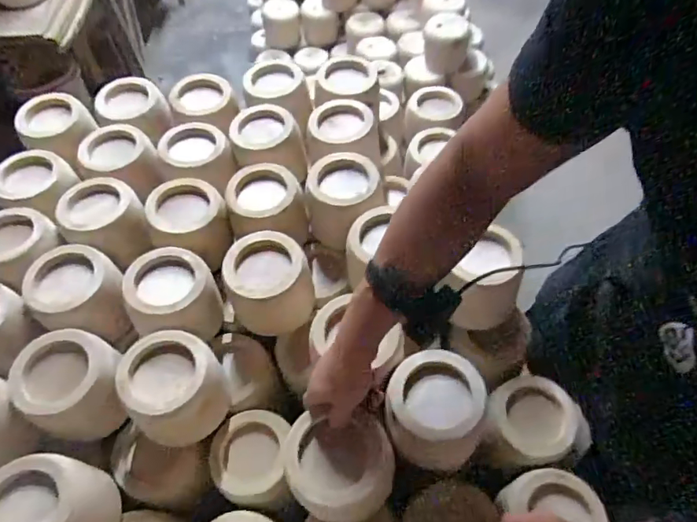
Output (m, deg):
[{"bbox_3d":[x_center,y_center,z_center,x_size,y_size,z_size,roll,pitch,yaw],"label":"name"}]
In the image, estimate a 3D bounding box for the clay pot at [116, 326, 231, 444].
[{"bbox_3d":[-0.253,0.184,0.740,0.131,0.112,0.128,0,57,0],"label":"clay pot"}]

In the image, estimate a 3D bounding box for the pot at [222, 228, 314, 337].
[{"bbox_3d":[-0.120,0.035,0.803,0.131,0.109,0.131,-3,57,-1],"label":"pot"}]

